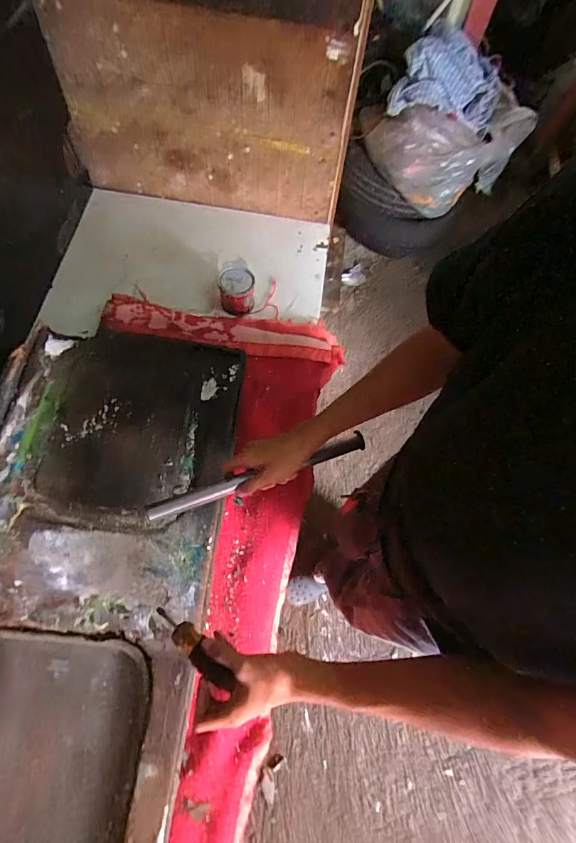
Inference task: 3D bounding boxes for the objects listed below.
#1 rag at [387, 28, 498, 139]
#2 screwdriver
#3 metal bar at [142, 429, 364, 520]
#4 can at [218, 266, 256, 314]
[{"bbox_3d":[0.528,-1.114,1.318,0.343,0.198,0.243,14,67,3],"label":"rag"},{"bbox_3d":[-0.117,0.275,0.499,0.150,0.024,0.029,16,62,44],"label":"screwdriver"},{"bbox_3d":[-0.036,0.077,0.593,0.334,0.016,0.024,-17,69,-15],"label":"metal bar"},{"bbox_3d":[-0.103,-0.269,0.823,0.068,0.068,0.064,-6,67,-5],"label":"can"}]

